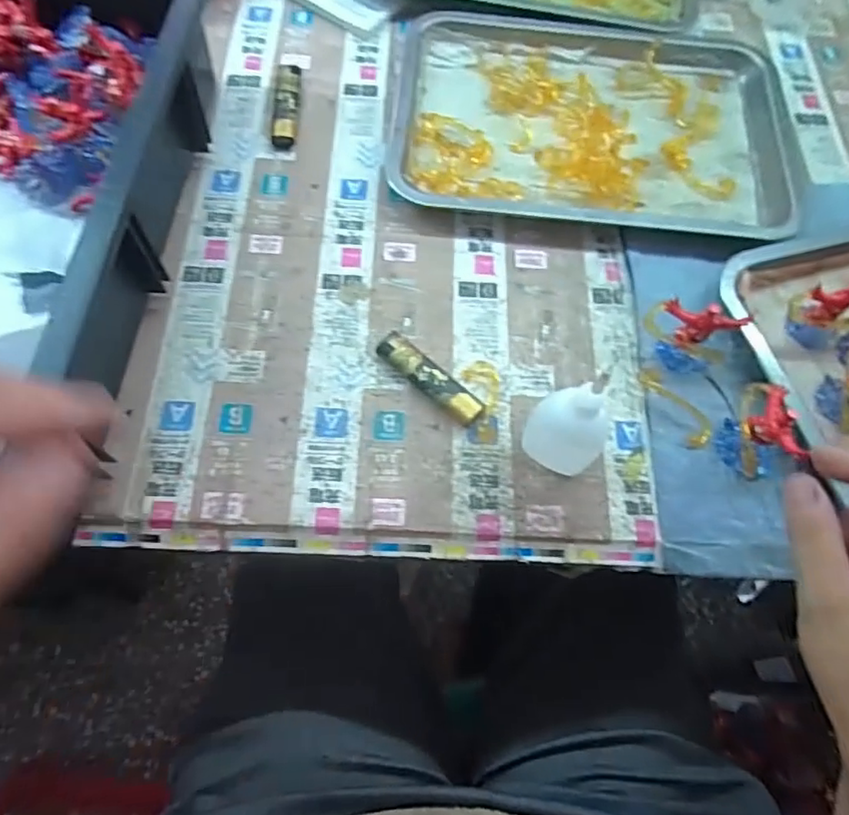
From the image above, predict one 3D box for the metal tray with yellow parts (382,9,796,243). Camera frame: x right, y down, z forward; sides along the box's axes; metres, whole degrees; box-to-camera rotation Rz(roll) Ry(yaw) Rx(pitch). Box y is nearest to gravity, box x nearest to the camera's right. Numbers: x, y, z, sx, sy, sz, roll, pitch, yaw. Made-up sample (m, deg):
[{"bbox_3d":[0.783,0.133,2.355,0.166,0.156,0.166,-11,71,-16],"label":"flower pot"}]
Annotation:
[{"bbox_3d":[0.133,-0.240,0.484,0.312,0.032,0.234,3,67,-2],"label":"metal tray with yellow parts"}]

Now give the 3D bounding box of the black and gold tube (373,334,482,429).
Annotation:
[{"bbox_3d":[0.003,-0.018,0.385,0.081,0.012,0.020,41,71,13],"label":"black and gold tube"}]

